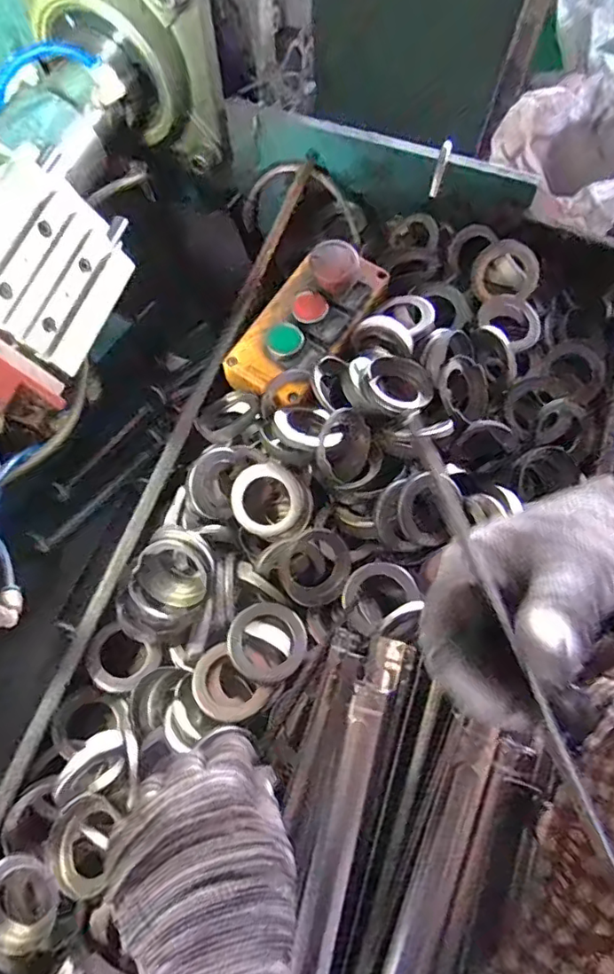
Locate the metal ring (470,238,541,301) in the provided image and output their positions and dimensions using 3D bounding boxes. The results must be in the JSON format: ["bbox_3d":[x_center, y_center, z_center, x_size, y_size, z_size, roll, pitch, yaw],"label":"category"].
[{"bbox_3d":[0.169,-0.186,0.488,0.055,0.011,0.047,3,101,22],"label":"metal ring"}]

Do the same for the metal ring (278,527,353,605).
[{"bbox_3d":[0.006,0.057,0.404,0.053,0.012,0.050,3,79,-14],"label":"metal ring"}]

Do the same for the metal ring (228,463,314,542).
[{"bbox_3d":[-0.026,0.011,0.416,0.052,0.012,0.060,-40,84,2],"label":"metal ring"}]

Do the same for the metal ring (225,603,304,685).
[{"bbox_3d":[-0.027,0.104,0.383,0.051,0.009,0.050,0,69,0],"label":"metal ring"}]

